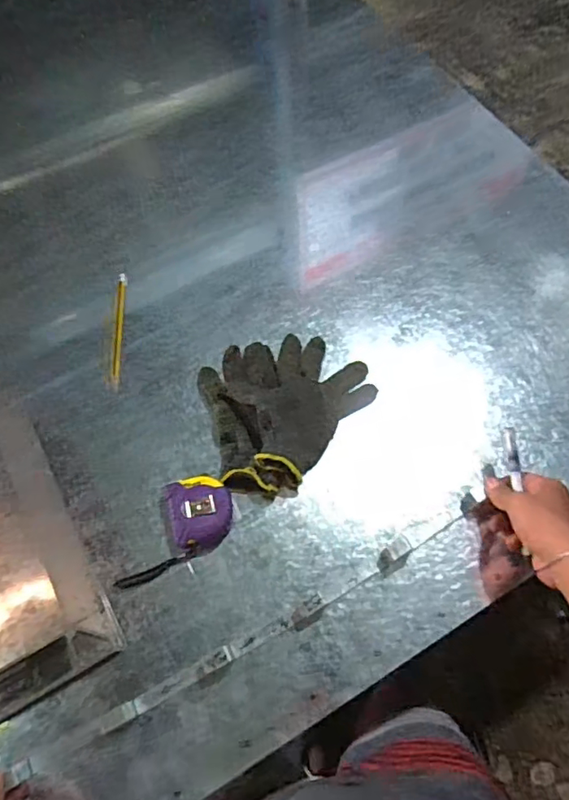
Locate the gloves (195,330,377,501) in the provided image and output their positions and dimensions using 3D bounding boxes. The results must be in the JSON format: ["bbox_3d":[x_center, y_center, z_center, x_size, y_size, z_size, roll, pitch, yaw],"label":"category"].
[{"bbox_3d":[0.009,0.003,0.649,0.195,0.051,0.188,-1,65,2],"label":"gloves"}]

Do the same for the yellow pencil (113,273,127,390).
[{"bbox_3d":[-0.217,-0.094,0.723,0.010,0.007,0.169,-4,65,1],"label":"yellow pencil"}]

